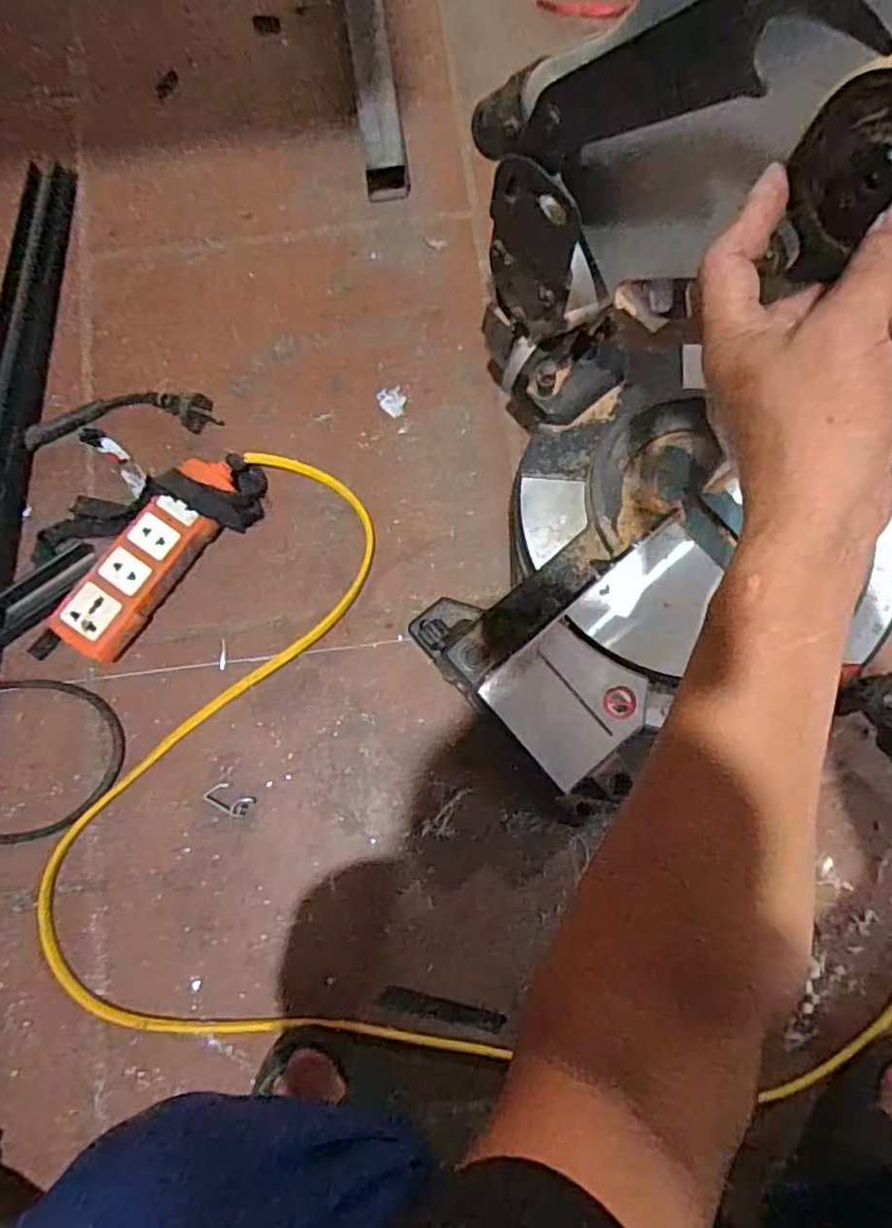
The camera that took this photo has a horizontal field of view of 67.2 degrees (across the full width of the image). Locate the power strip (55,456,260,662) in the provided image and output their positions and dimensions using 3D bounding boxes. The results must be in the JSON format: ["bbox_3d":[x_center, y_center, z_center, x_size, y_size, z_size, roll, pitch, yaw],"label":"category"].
[{"bbox_3d":[-0.255,-0.059,0.603,0.079,0.040,0.222,41,80,8],"label":"power strip"}]

